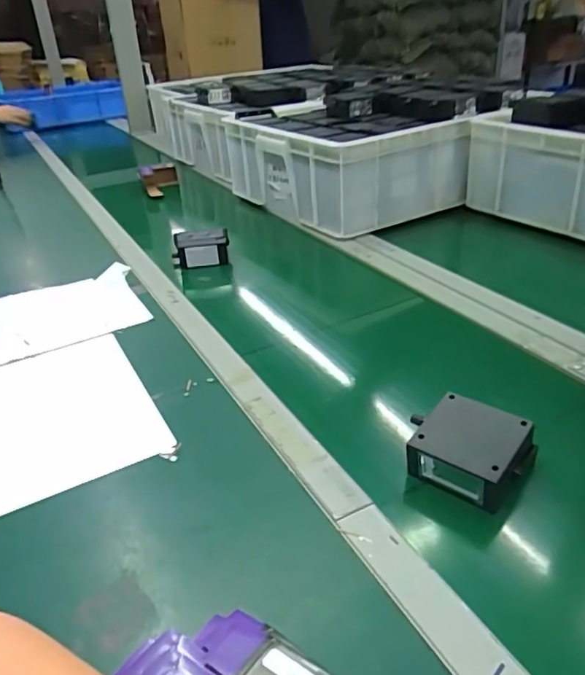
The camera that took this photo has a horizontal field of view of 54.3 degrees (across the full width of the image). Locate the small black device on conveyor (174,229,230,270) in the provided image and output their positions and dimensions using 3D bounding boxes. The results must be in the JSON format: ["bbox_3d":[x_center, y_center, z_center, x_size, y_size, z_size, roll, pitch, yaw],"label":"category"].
[{"bbox_3d":[-0.158,-0.152,0.979,0.095,0.069,0.028,-11,30,-11],"label":"small black device on conveyor"}]

